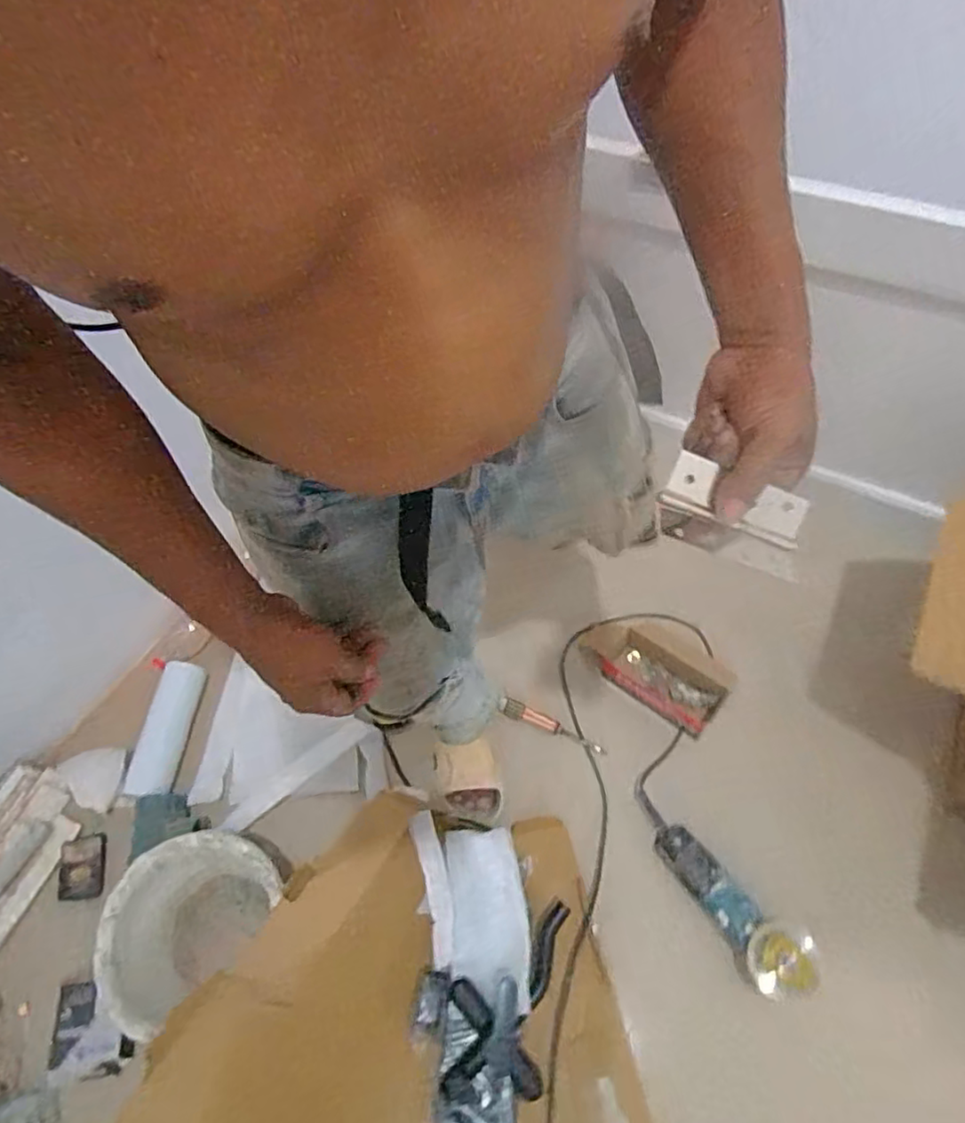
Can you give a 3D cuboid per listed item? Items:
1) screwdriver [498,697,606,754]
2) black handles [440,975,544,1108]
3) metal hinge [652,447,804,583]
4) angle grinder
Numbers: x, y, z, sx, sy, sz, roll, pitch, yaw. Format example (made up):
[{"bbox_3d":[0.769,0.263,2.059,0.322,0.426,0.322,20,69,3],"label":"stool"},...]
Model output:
[{"bbox_3d":[0.123,0.288,1.144,0.194,0.028,0.031,18,61,12],"label":"screwdriver"},{"bbox_3d":[0.007,0.656,0.891,0.132,0.058,0.147,-5,59,-1],"label":"black handles"},{"bbox_3d":[0.162,-0.030,0.420,0.094,0.020,0.053,25,73,-5],"label":"metal hinge"},{"bbox_3d":[0.372,0.508,0.965,0.092,0.085,0.266,-27,62,-14],"label":"angle grinder"}]

